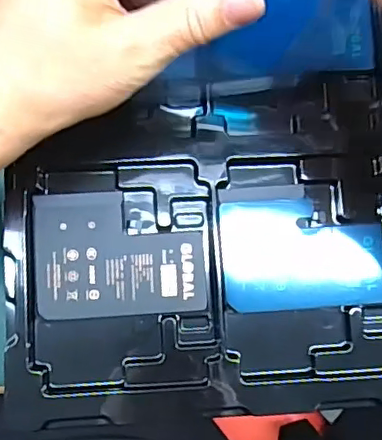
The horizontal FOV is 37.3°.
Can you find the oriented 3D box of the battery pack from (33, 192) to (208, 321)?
[{"bbox_3d":[-0.037,0.018,0.299,0.087,0.004,0.066,-3,82,-4],"label":"battery pack"}]

